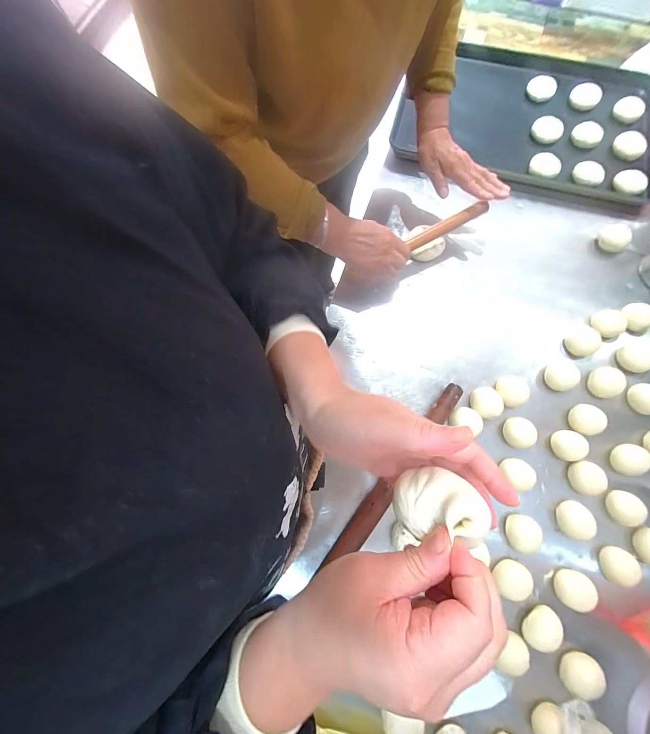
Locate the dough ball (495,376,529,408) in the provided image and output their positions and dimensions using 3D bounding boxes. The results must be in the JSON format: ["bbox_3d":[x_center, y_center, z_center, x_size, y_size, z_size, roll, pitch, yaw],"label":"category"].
[{"bbox_3d":[0.337,0.044,0.550,0.051,0.038,0.054,-24,76,-6],"label":"dough ball"}]

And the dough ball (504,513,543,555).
[{"bbox_3d":[0.317,0.267,0.487,0.046,0.026,0.055,9,75,3],"label":"dough ball"}]

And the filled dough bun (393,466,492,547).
[{"bbox_3d":[0.067,0.084,0.187,0.042,0.034,0.037,-12,73,-2],"label":"filled dough bun"}]

